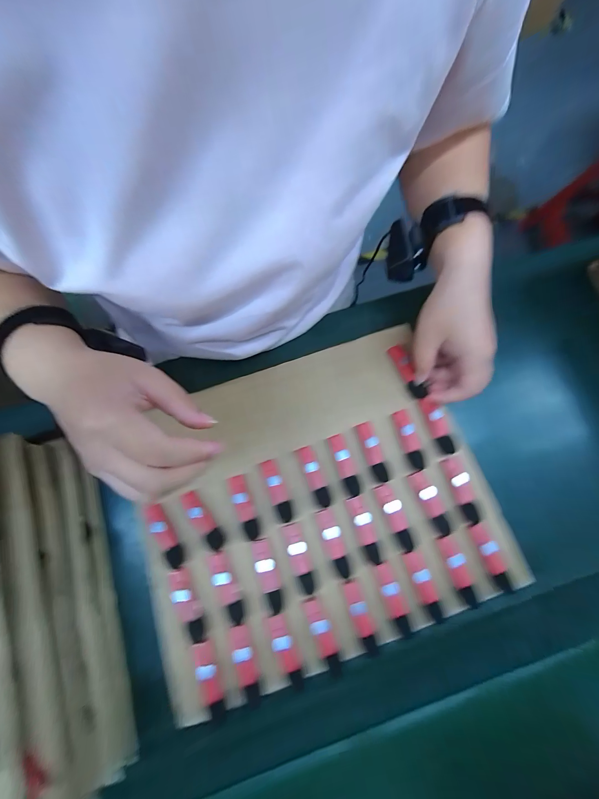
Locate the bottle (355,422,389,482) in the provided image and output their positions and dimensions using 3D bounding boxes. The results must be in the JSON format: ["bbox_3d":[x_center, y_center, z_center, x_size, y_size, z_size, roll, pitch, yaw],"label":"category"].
[{"bbox_3d":[0.077,0.055,0.316,0.016,0.008,0.063,-15,76,-3],"label":"bottle"}]

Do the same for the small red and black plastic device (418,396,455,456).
[{"bbox_3d":[0.151,0.027,0.327,0.018,0.012,0.064,-16,76,-4],"label":"small red and black plastic device"}]

